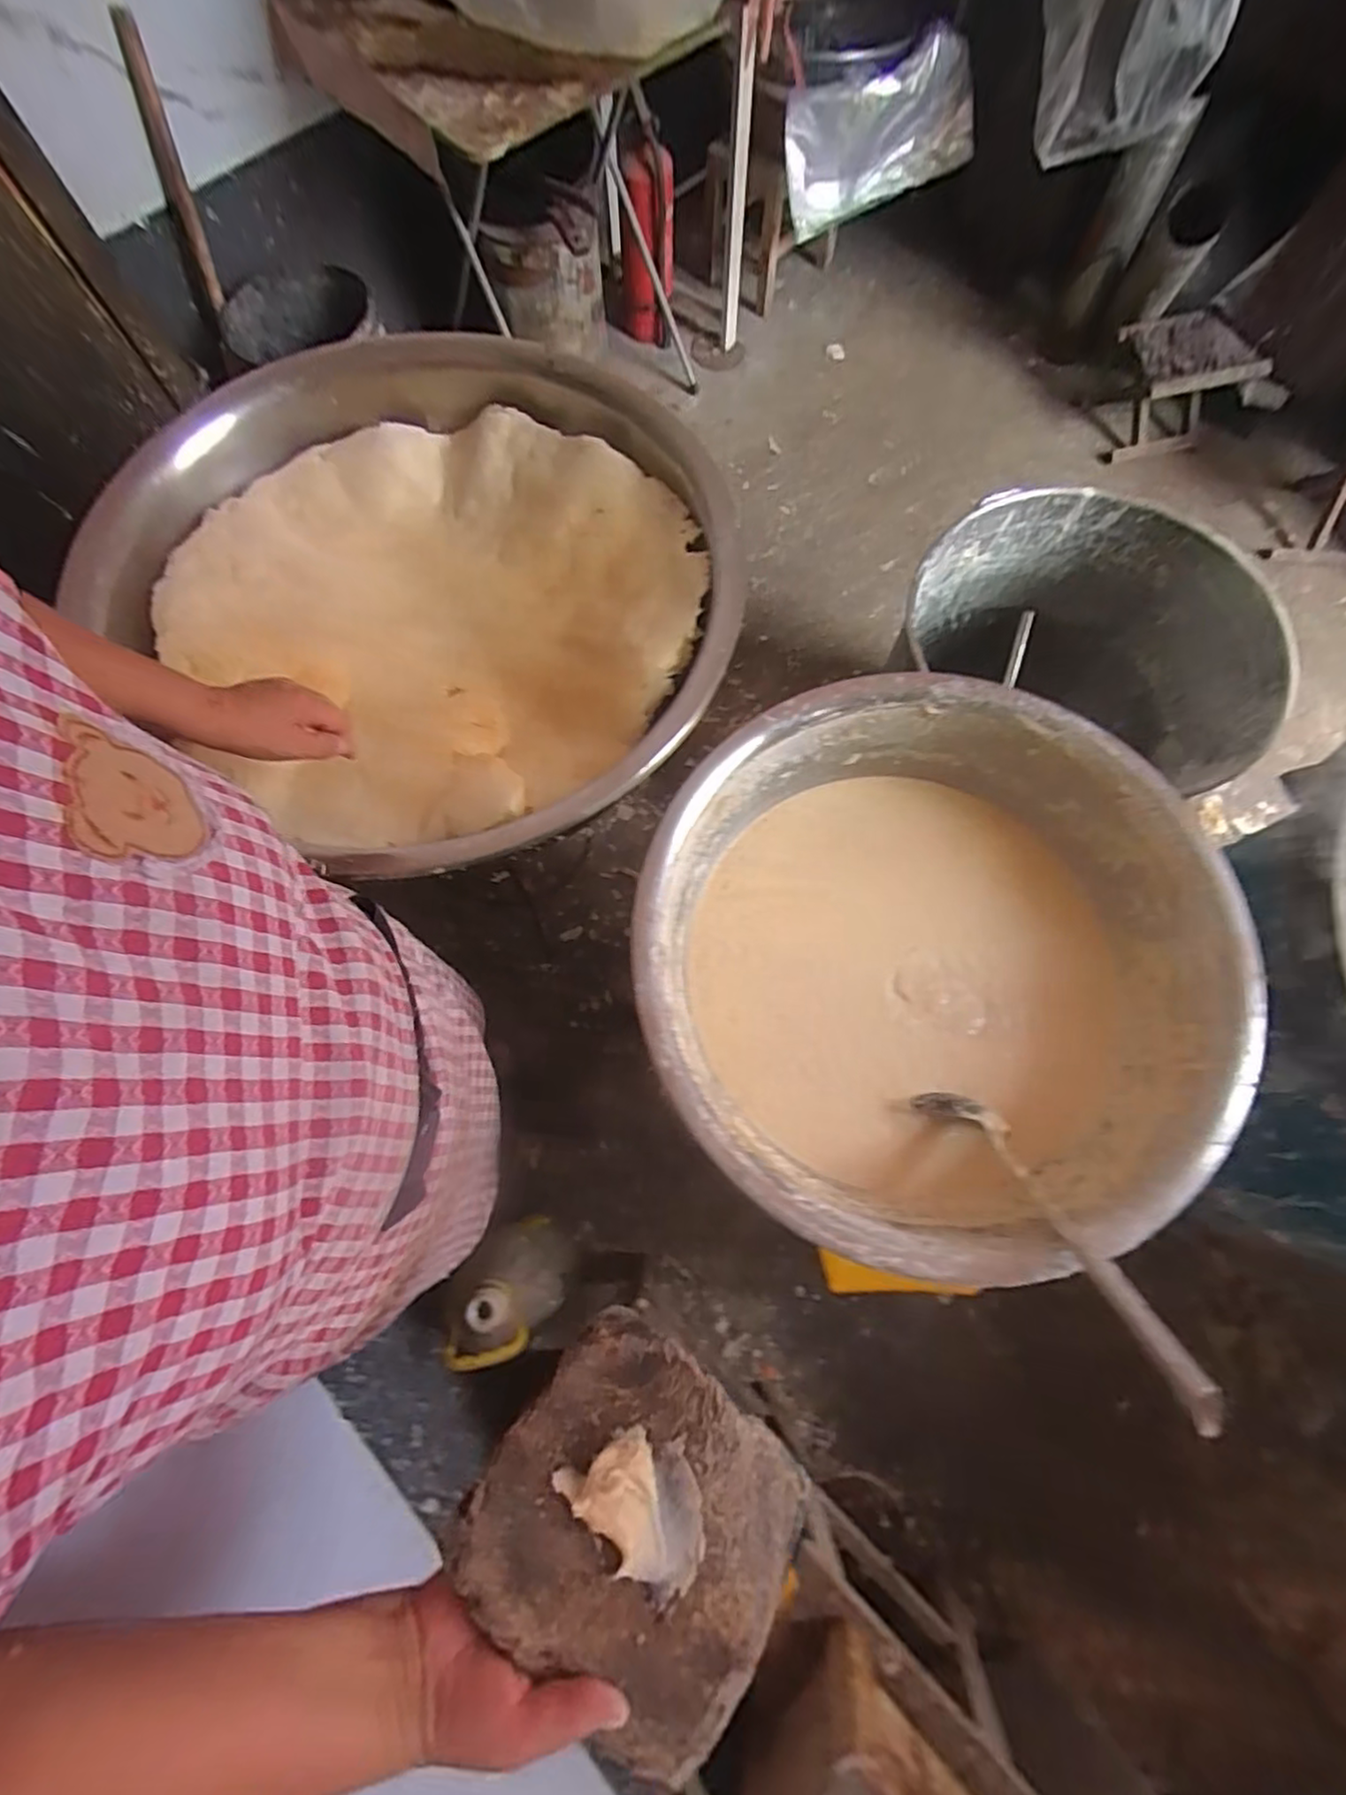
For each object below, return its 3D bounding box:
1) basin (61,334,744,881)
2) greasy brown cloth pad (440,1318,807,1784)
[{"bbox_3d":[-0.265,-0.355,0.754,0.674,0.112,0.609,24,74,9],"label":"basin"},{"bbox_3d":[-0.017,0.341,0.370,0.165,0.028,0.148,37,58,11],"label":"greasy brown cloth pad"}]

